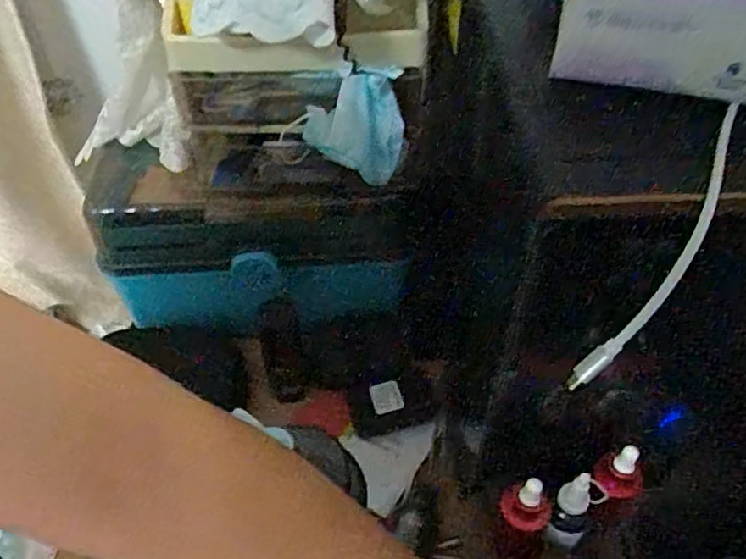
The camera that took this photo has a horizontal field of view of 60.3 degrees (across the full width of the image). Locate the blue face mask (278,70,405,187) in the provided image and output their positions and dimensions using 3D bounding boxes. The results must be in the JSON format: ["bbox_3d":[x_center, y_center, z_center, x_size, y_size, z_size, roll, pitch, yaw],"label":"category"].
[{"bbox_3d":[-0.023,-0.128,0.537,0.098,0.078,0.044,1,48,1],"label":"blue face mask"}]

